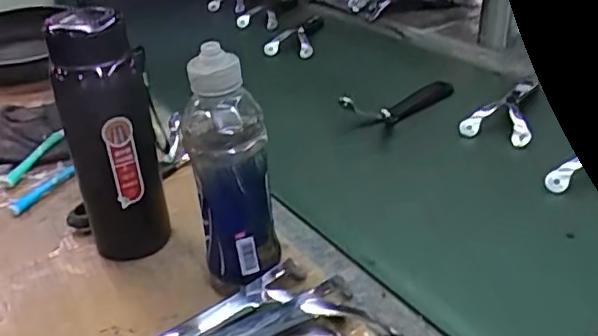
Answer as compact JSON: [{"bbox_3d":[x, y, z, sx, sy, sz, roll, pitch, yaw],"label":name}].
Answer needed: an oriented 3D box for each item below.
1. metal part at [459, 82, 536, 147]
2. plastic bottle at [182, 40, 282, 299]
[{"bbox_3d":[0.286,-0.085,0.867,0.089,0.027,0.181,8,31,19],"label":"metal part"},{"bbox_3d":[-0.056,0.014,0.520,0.063,0.220,0.054,-20,33,-27],"label":"plastic bottle"}]

